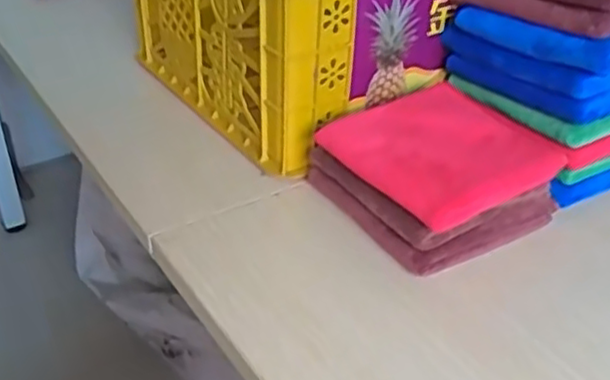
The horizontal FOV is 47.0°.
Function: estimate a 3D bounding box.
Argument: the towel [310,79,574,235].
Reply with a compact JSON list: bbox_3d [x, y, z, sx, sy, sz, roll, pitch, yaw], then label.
[{"bbox_3d":[0.125,-0.042,0.673,0.172,0.029,0.187,-16,38,-23],"label":"towel"}]

